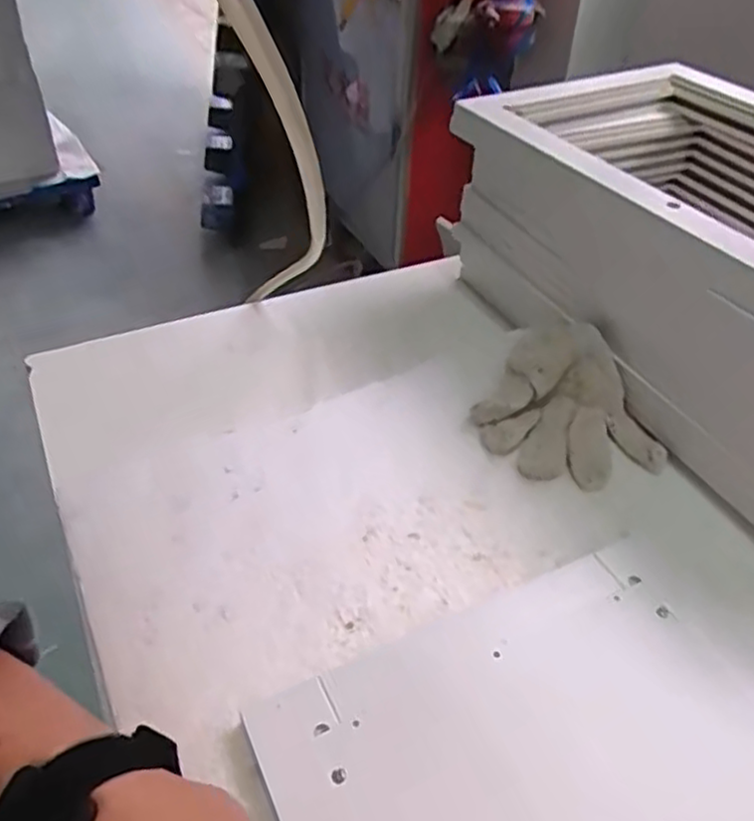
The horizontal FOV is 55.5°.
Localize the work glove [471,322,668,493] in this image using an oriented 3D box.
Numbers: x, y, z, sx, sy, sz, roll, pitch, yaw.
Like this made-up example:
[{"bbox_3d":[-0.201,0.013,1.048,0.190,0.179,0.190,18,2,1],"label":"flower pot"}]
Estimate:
[{"bbox_3d":[0.125,-0.005,0.495,0.101,0.050,0.130,-19,46,-21],"label":"work glove"}]

